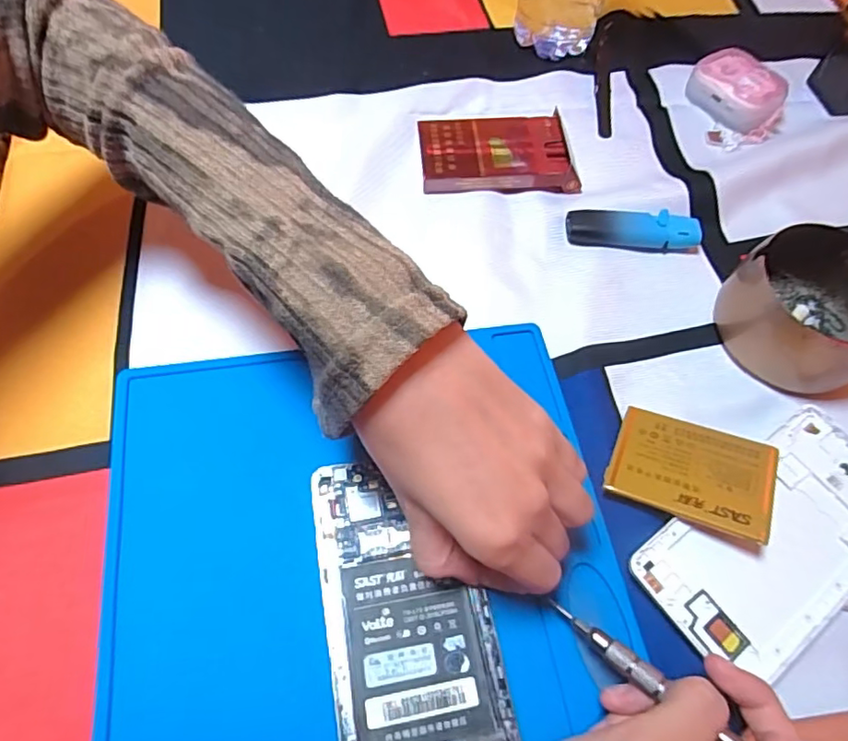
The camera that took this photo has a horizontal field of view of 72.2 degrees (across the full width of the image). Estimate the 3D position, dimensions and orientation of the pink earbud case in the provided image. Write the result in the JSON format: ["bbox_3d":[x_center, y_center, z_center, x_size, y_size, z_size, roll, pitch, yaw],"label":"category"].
[{"bbox_3d":[0.237,-0.212,0.442,0.067,0.028,0.046,41,66,17],"label":"pink earbud case"}]

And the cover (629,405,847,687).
[{"bbox_3d":[0.172,0.080,0.280,0.144,0.009,0.072,-31,68,-19],"label":"cover"}]

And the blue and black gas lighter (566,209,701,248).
[{"bbox_3d":[0.134,-0.090,0.372,0.084,0.012,0.021,3,61,-3],"label":"blue and black gas lighter"}]

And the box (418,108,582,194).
[{"bbox_3d":[0.048,-0.146,0.393,0.099,0.017,0.058,-1,61,-5],"label":"box"}]

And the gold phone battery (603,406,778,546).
[{"bbox_3d":[0.132,0.049,0.287,0.073,0.004,0.054,16,54,21],"label":"gold phone battery"}]

